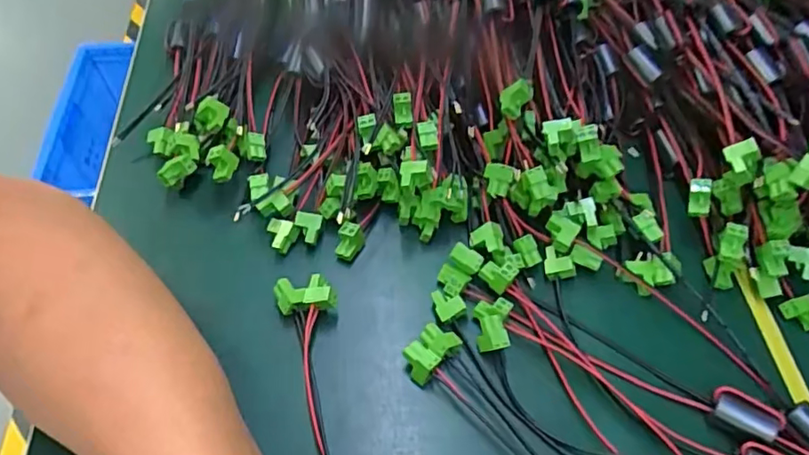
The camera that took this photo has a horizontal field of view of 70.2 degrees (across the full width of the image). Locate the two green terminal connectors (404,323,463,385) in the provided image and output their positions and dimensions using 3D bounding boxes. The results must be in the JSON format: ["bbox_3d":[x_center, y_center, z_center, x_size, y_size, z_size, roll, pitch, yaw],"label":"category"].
[{"bbox_3d":[0.013,0.066,0.304,0.018,0.014,0.031,39,64,22],"label":"two green terminal connectors"}]

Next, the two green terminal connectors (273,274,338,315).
[{"bbox_3d":[-0.054,0.039,0.319,0.034,0.023,0.019,-2,56,-2],"label":"two green terminal connectors"}]

